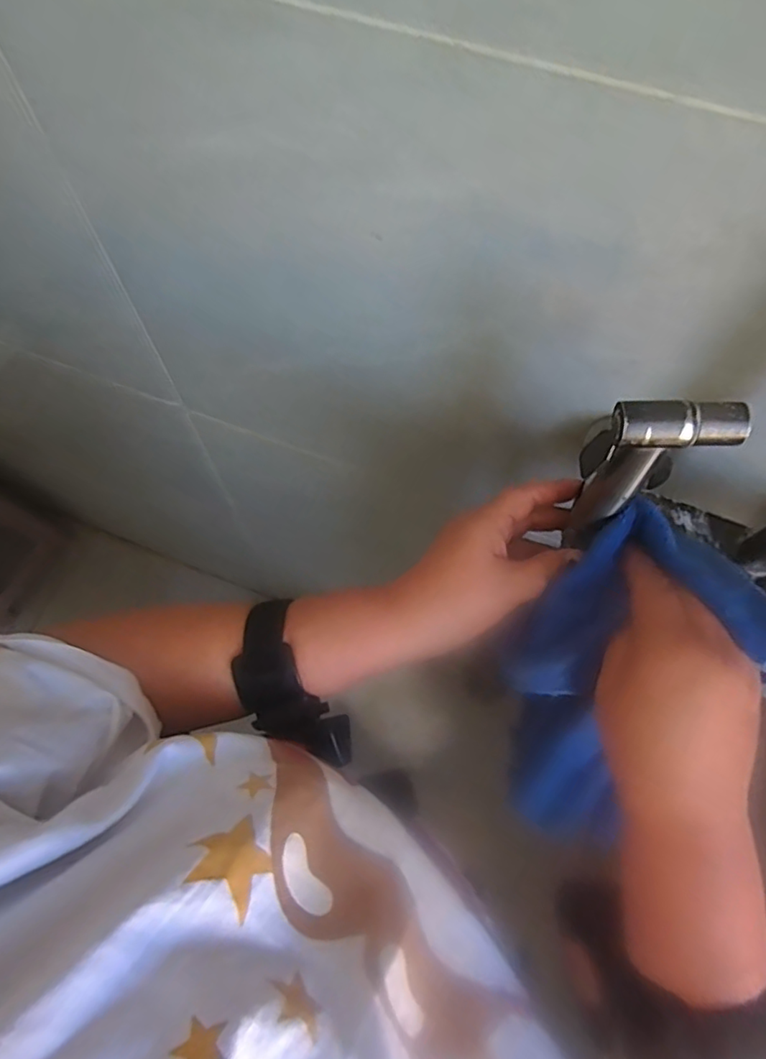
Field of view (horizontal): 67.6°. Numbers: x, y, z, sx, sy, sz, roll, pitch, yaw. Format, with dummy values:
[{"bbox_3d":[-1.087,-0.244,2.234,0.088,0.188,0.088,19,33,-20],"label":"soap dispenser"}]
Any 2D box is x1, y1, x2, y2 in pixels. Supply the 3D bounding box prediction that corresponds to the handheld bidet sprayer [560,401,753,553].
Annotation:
[{"bbox_3d":[0.131,-0.025,0.304,0.055,0.121,0.024,-4,66,-4],"label":"handheld bidet sprayer"}]

